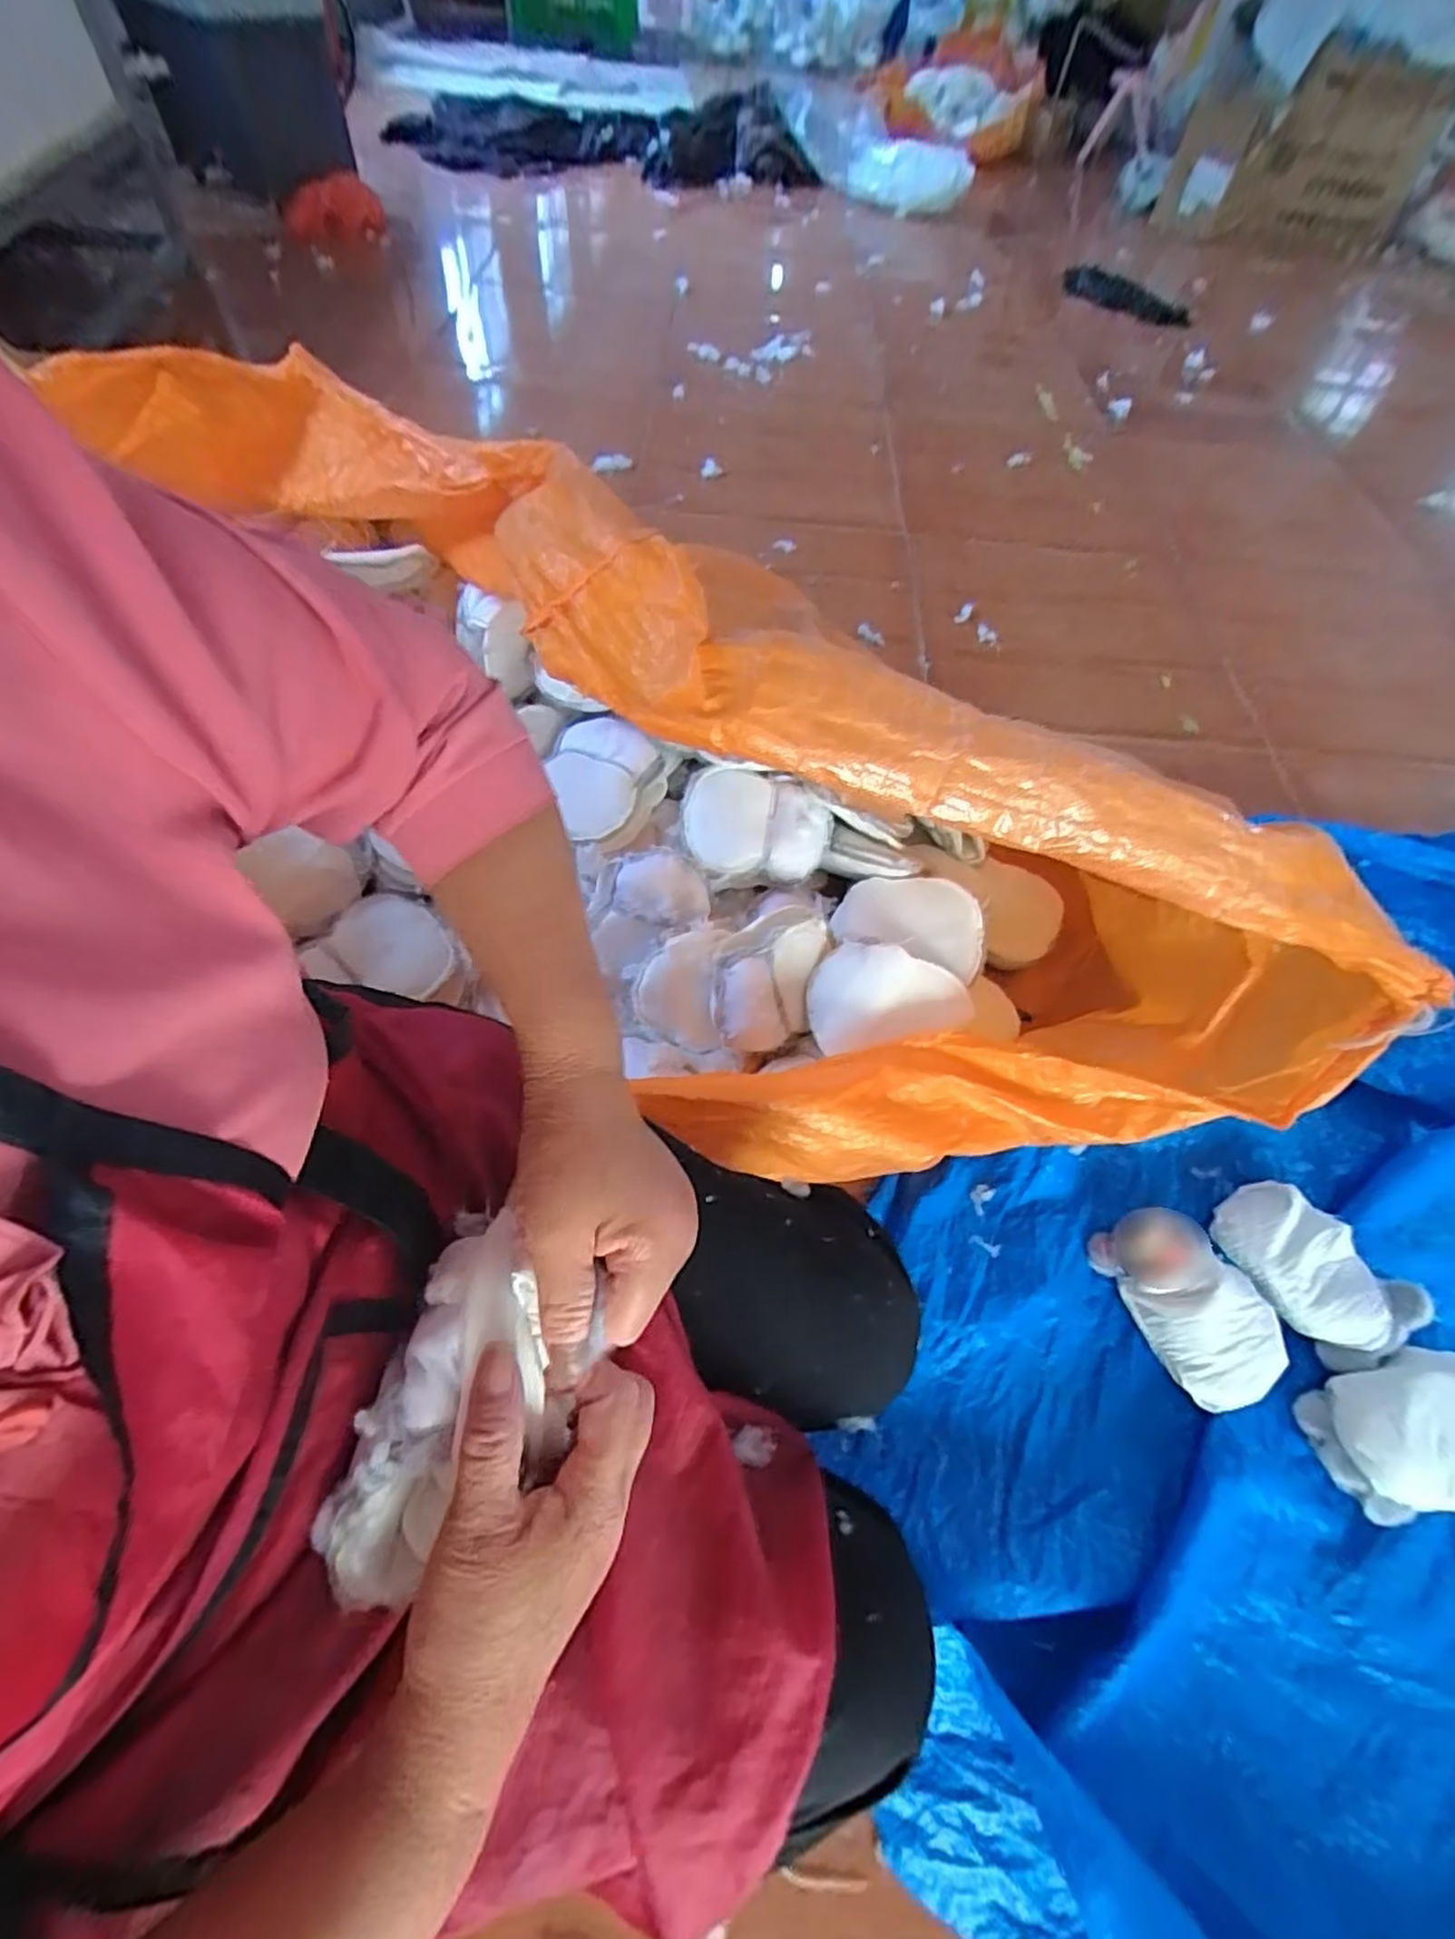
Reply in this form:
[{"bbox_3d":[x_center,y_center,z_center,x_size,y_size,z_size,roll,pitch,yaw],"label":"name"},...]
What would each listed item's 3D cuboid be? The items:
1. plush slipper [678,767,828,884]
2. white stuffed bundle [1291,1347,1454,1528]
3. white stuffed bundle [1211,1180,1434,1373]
[{"bbox_3d":[0.035,-0.173,0.865,0.174,0.028,0.122,8,91,-2],"label":"plush slipper"},{"bbox_3d":[0.652,0.442,0.683,0.178,0.060,0.124,-8,60,-7],"label":"white stuffed bundle"},{"bbox_3d":[0.612,0.318,0.756,0.113,0.066,0.176,-27,64,-17],"label":"white stuffed bundle"}]

